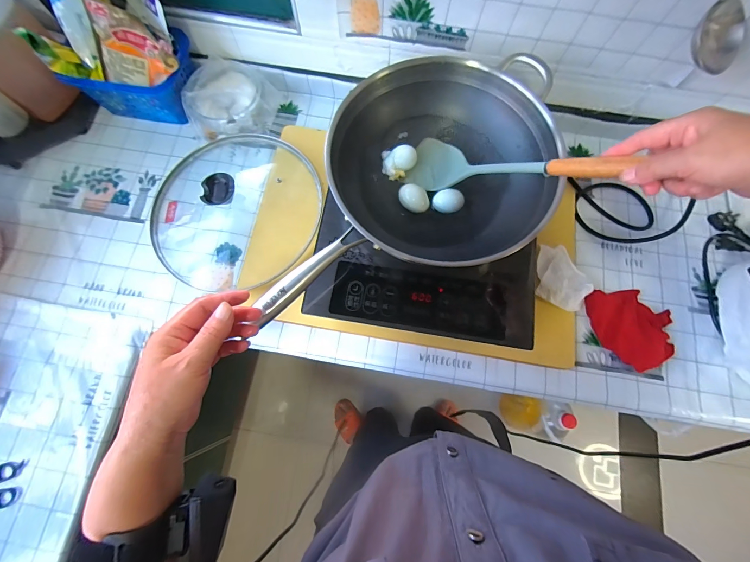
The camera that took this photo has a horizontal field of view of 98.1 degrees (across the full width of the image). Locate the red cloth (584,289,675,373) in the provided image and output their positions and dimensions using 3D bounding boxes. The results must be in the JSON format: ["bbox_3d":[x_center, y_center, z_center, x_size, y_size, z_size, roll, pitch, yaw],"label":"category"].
[{"bbox_3d":[0.453,0.080,0.565,0.132,0.030,0.138,-9,75,-3],"label":"red cloth"}]

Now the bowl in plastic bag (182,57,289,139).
[{"bbox_3d":[-0.287,-0.351,0.653,0.150,0.072,0.146,0,75,0],"label":"bowl in plastic bag"}]

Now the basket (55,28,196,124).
[{"bbox_3d":[-0.460,-0.392,0.644,0.222,0.107,0.117,-2,75,-1],"label":"basket"}]

